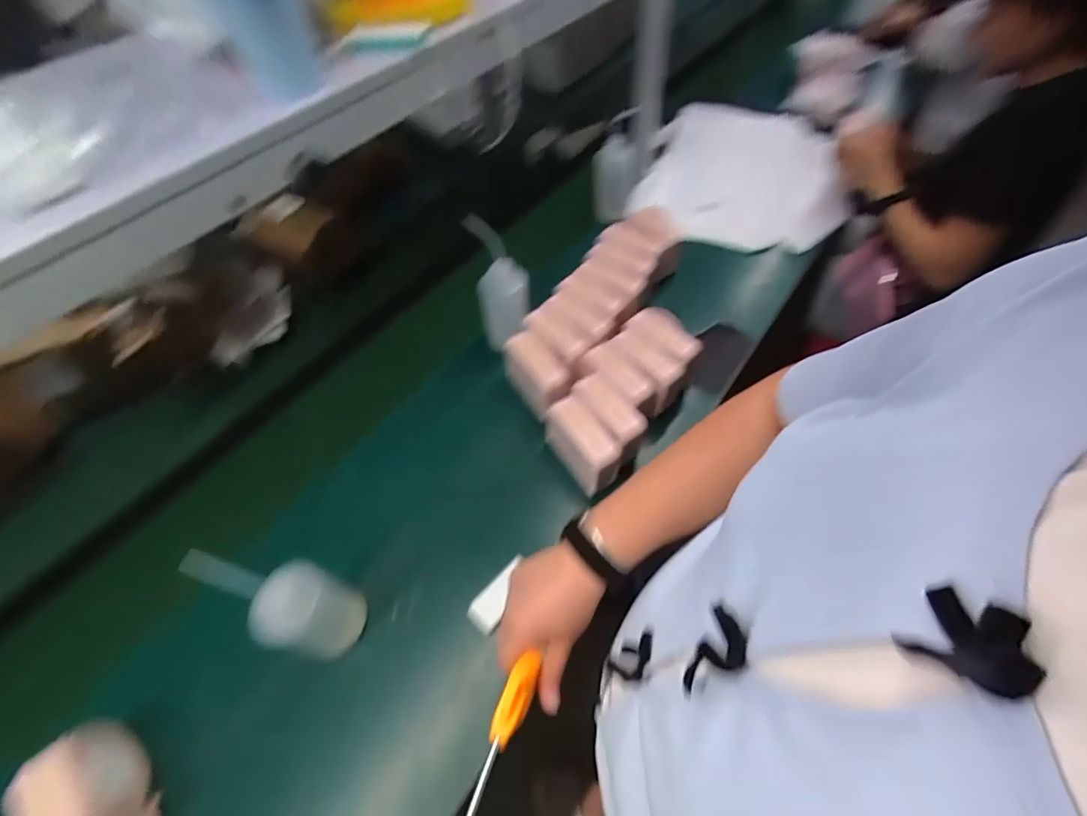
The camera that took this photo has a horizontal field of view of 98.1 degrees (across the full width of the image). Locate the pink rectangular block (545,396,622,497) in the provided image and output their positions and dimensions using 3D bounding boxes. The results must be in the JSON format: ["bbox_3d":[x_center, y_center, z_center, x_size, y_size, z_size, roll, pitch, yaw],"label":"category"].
[{"bbox_3d":[0.059,0.056,0.710,0.059,0.098,0.133,-33,60,-18],"label":"pink rectangular block"}]

